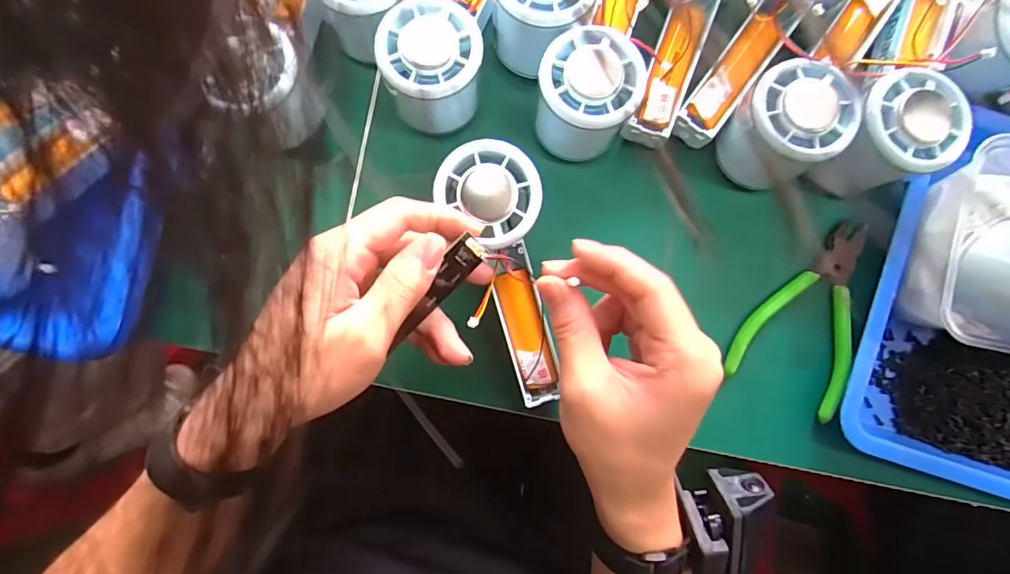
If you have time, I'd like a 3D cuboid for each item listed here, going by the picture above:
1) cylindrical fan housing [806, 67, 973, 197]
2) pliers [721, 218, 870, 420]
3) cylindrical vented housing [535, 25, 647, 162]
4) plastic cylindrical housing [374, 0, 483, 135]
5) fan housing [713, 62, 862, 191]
[{"bbox_3d":[0.219,-0.087,0.295,0.061,0.056,0.055,-26,87,-1],"label":"cylindrical fan housing"},{"bbox_3d":[0.190,0.013,0.318,0.067,0.012,0.122,18,87,1],"label":"pliers"},{"bbox_3d":[0.048,-0.113,0.299,0.055,0.057,0.055,0,87,1],"label":"cylindrical vented housing"},{"bbox_3d":[-0.042,-0.130,0.303,0.055,0.063,0.054,0,87,1],"label":"plastic cylindrical housing"},{"bbox_3d":[0.161,-0.093,0.295,0.062,0.055,0.058,-39,87,-1],"label":"fan housing"}]

